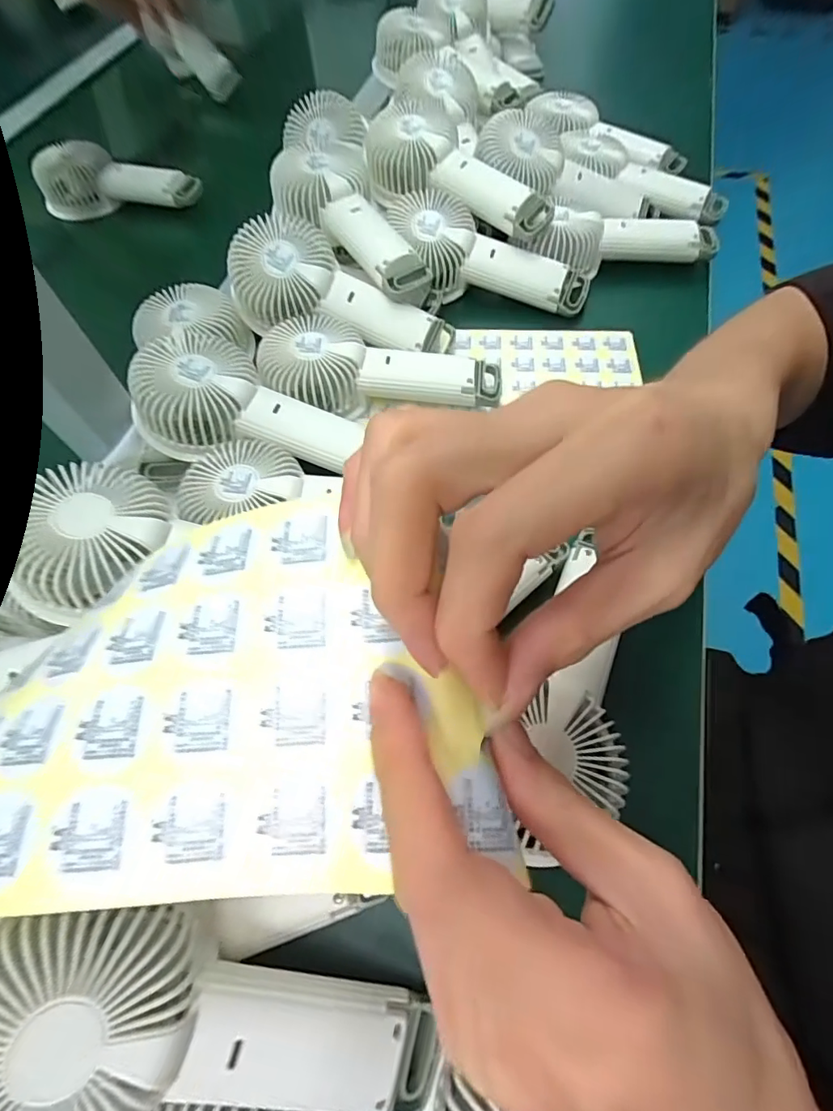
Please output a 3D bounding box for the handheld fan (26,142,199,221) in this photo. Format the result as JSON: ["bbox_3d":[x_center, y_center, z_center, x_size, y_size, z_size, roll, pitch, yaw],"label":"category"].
[{"bbox_3d":[-0.320,-0.406,0.533,0.171,0.045,0.060,1,62,2],"label":"handheld fan"}]

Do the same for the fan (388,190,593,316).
[{"bbox_3d":[0.059,-0.256,0.434,0.185,0.050,0.066,23,64,-3],"label":"fan"}]

